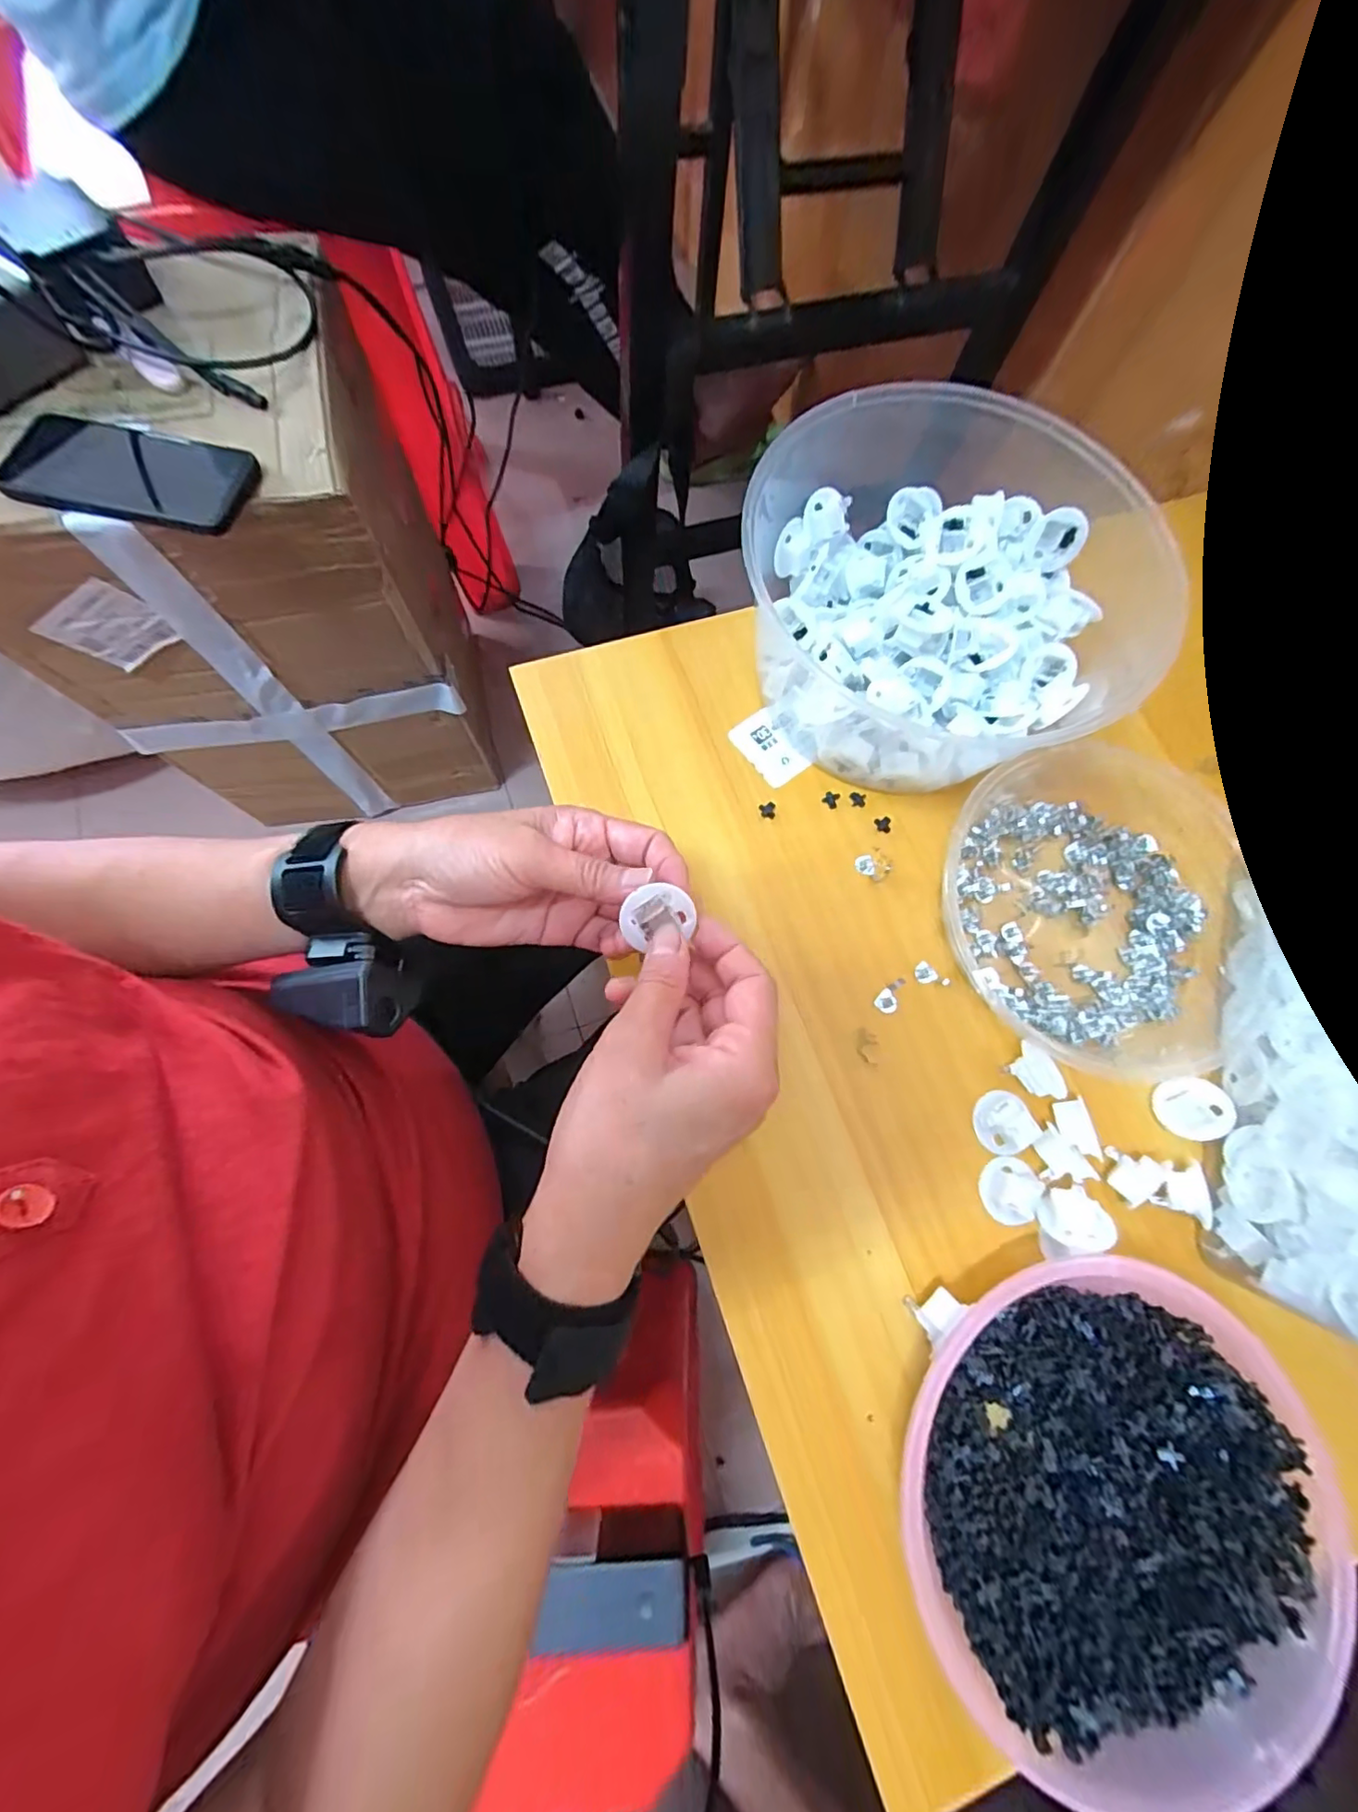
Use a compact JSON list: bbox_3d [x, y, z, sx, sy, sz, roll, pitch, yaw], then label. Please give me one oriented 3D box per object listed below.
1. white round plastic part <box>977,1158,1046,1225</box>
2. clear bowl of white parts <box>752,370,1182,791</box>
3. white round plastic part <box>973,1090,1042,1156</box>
[{"bbox_3d":[0.175,0.149,0.309,0.027,0.009,0.032,32,76,6],"label":"white round plastic part"},{"bbox_3d":[0.155,-0.184,0.357,0.211,0.100,0.205,-10,75,-5],"label":"clear bowl of white parts"},{"bbox_3d":[0.177,0.118,0.317,0.029,0.007,0.032,-14,76,-6],"label":"white round plastic part"}]

